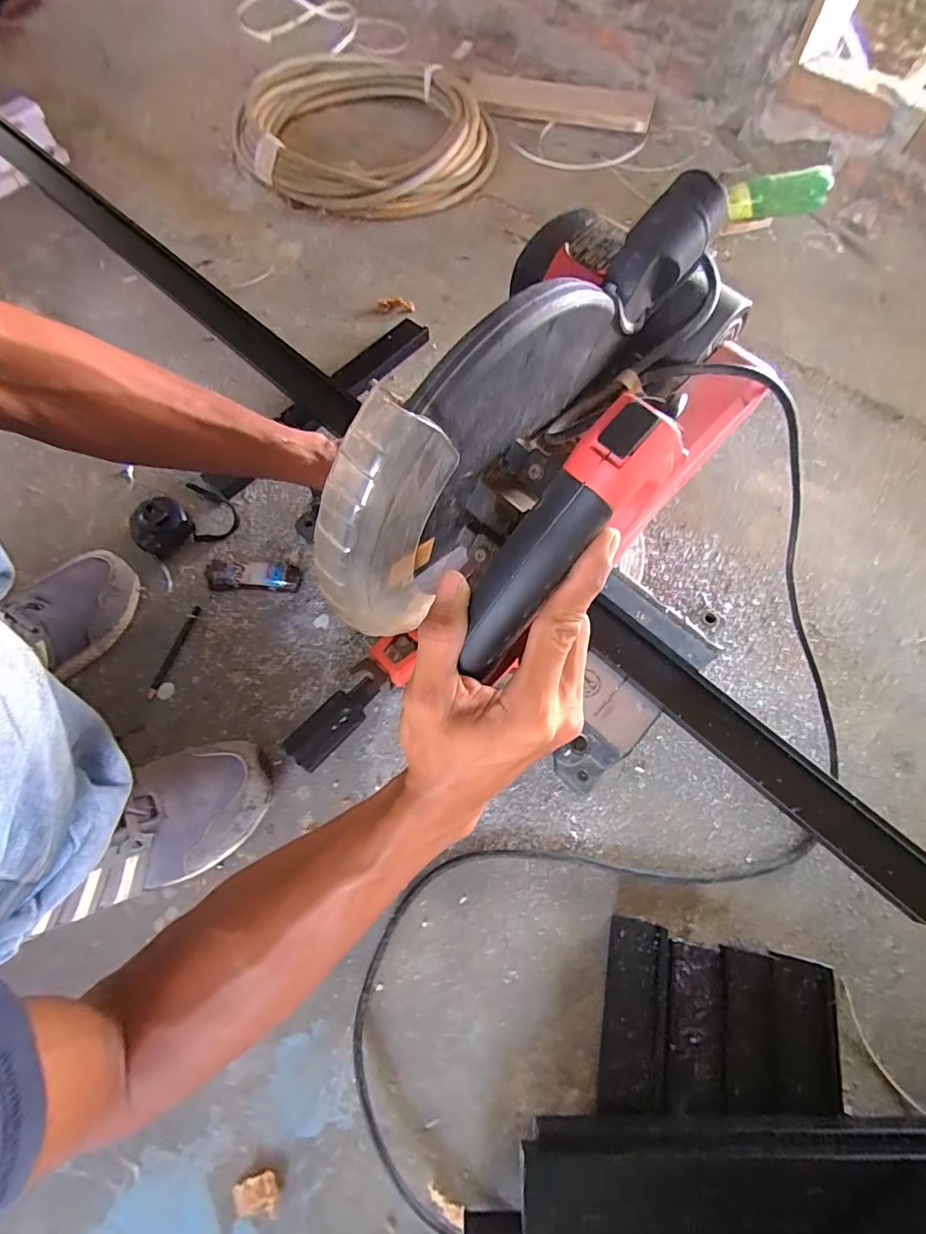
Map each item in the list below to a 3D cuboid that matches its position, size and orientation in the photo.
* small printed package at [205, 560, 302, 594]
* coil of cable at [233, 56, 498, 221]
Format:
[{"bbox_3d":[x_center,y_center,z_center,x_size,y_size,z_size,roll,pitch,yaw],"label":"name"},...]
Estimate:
[{"bbox_3d":[-0.243,-0.047,0.575,0.104,0.018,0.033,2,68,1],"label":"small printed package"},{"bbox_3d":[-0.175,-0.894,0.900,0.452,0.062,0.442,0,68,0],"label":"coil of cable"}]

